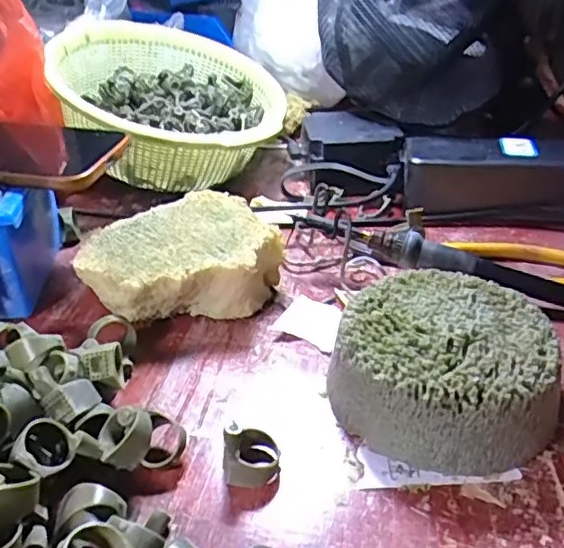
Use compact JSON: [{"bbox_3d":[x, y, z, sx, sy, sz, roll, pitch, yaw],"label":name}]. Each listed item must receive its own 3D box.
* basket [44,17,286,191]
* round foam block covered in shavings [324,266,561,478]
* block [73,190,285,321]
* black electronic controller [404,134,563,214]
[{"bbox_3d":[-0.090,-0.148,0.518,0.181,0.085,0.198,-10,35,-13],"label":"basket"},{"bbox_3d":[0.079,0.044,0.295,0.105,0.044,0.099,4,35,7],"label":"round foam block covered in shavings"},{"bbox_3d":[-0.064,-0.011,0.384,0.120,0.044,0.103,-8,35,-10],"label":"block"},{"bbox_3d":[0.160,-0.078,0.458,0.129,0.047,0.045,4,35,8],"label":"black electronic controller"}]

